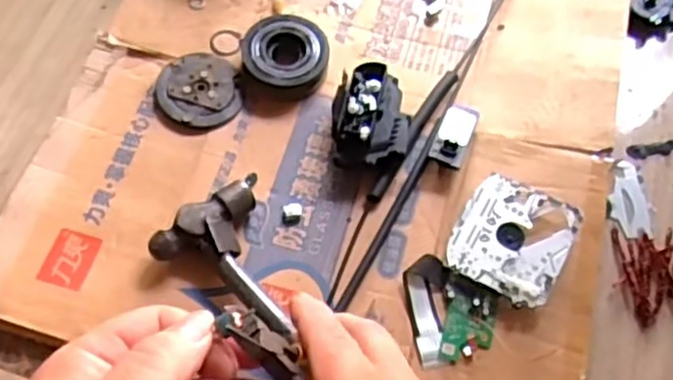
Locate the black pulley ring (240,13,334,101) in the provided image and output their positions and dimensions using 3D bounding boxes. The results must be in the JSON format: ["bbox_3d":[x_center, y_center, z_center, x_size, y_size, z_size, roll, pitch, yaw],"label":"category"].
[{"bbox_3d":[-0.062,-0.161,0.861,0.105,0.039,0.107,0,61,0],"label":"black pulley ring"}]

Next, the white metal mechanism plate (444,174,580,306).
[{"bbox_3d":[0.187,0.052,0.760,0.115,0.028,0.124,30,65,15],"label":"white metal mechanism plate"}]

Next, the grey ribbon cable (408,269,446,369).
[{"bbox_3d":[0.090,0.132,0.736,0.024,0.010,0.098,-9,62,-5],"label":"grey ribbon cable"}]

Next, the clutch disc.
[{"bbox_3d":[-0.165,-0.118,0.846,0.096,0.015,0.097,0,61,0],"label":"clutch disc"}]

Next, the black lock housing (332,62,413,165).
[{"bbox_3d":[0.038,-0.079,0.804,0.082,0.063,0.106,-6,61,-3],"label":"black lock housing"}]

